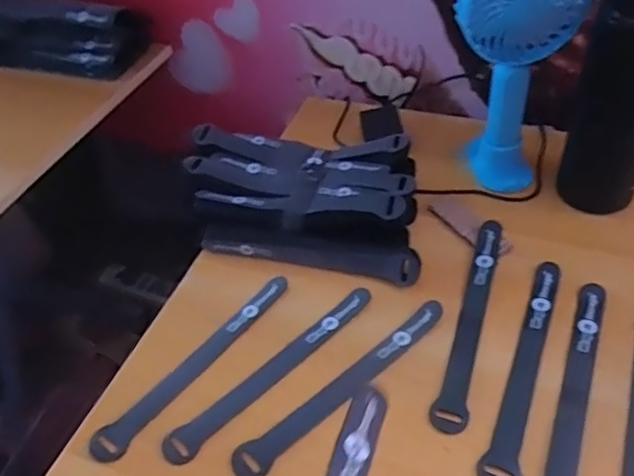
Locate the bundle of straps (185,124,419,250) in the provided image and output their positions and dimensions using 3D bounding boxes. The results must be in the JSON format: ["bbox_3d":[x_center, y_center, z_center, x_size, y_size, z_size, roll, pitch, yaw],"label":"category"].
[{"bbox_3d":[-0.018,-0.052,0.565,0.220,0.043,0.124,8,48,13],"label":"bundle of straps"}]

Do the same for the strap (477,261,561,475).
[{"bbox_3d":[0.156,0.093,0.441,0.024,0.005,0.204,15,50,19],"label":"strap"}]

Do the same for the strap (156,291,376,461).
[{"bbox_3d":[-0.032,0.101,0.457,0.200,0.004,0.024,-36,53,-26],"label":"strap"}]

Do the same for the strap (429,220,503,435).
[{"bbox_3d":[0.125,0.061,0.472,0.024,0.006,0.207,12,49,16],"label":"strap"}]

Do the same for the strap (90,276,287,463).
[{"bbox_3d":[-0.094,0.097,0.470,0.023,0.005,0.200,29,55,28],"label":"strap"}]

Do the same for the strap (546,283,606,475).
[{"bbox_3d":[0.186,0.107,0.422,0.025,0.005,0.206,15,50,19],"label":"strap"}]

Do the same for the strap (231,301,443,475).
[{"bbox_3d":[0.022,0.109,0.441,0.199,0.005,0.025,-34,52,-24],"label":"strap"}]

